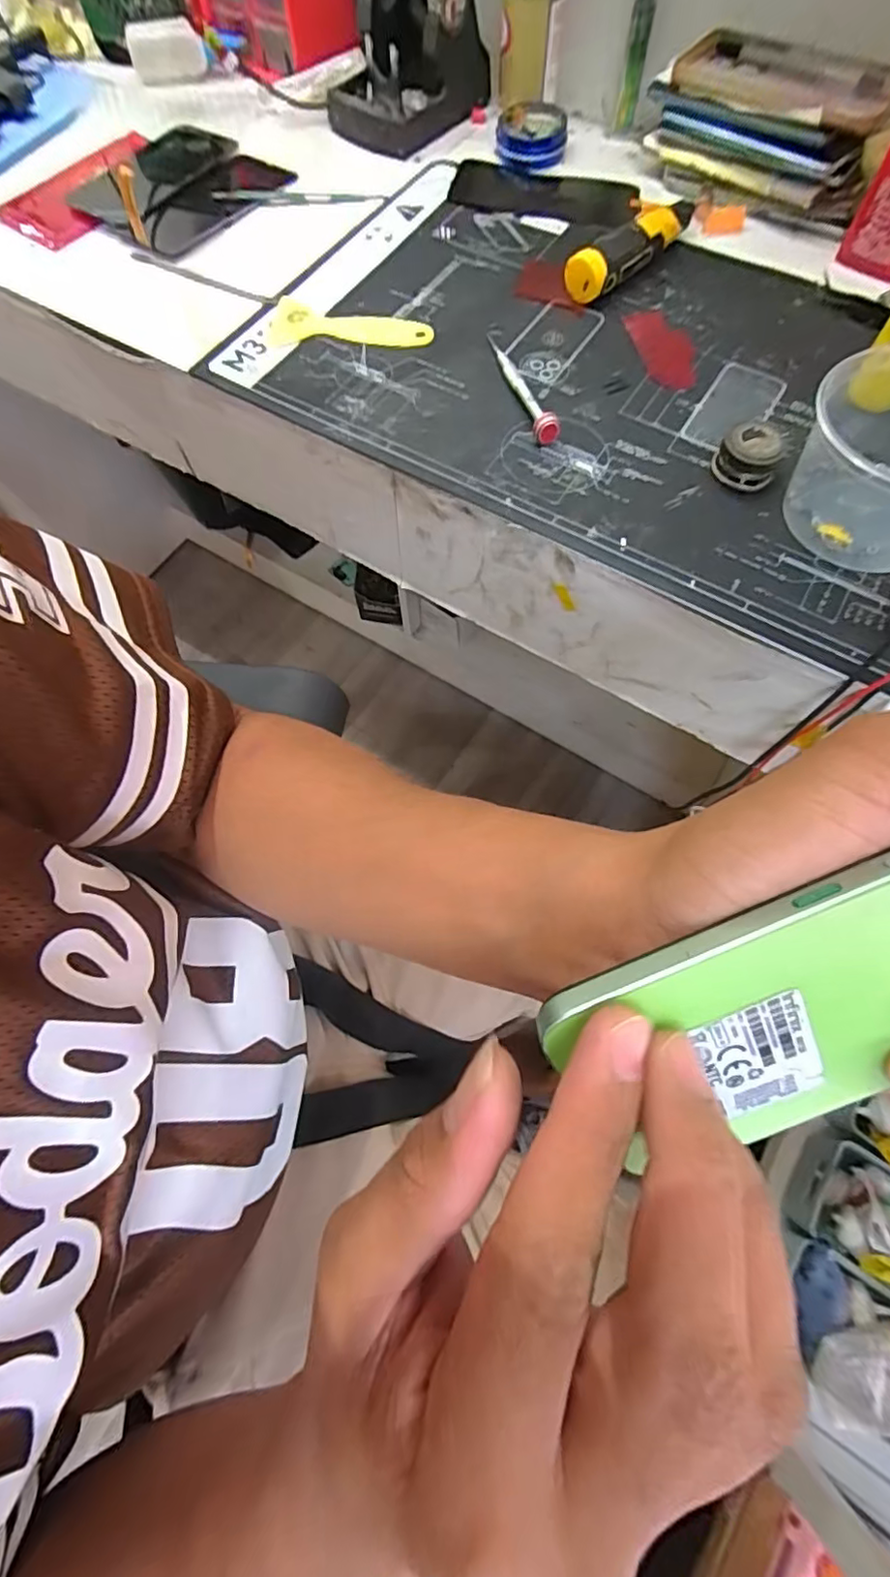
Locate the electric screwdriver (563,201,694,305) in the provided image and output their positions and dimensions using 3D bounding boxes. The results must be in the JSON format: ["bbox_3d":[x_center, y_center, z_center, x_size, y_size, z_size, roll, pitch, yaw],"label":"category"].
[{"bbox_3d":[0.149,-0.425,0.451,0.131,0.033,0.028,-40,73,-13],"label":"electric screwdriver"}]

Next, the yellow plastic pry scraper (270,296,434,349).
[{"bbox_3d":[-0.072,-0.355,0.440,0.125,0.006,0.046,8,69,4],"label":"yellow plastic pry scraper"}]

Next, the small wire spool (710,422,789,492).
[{"bbox_3d":[0.197,-0.214,0.369,0.035,0.026,0.036,0,69,1],"label":"small wire spool"}]

